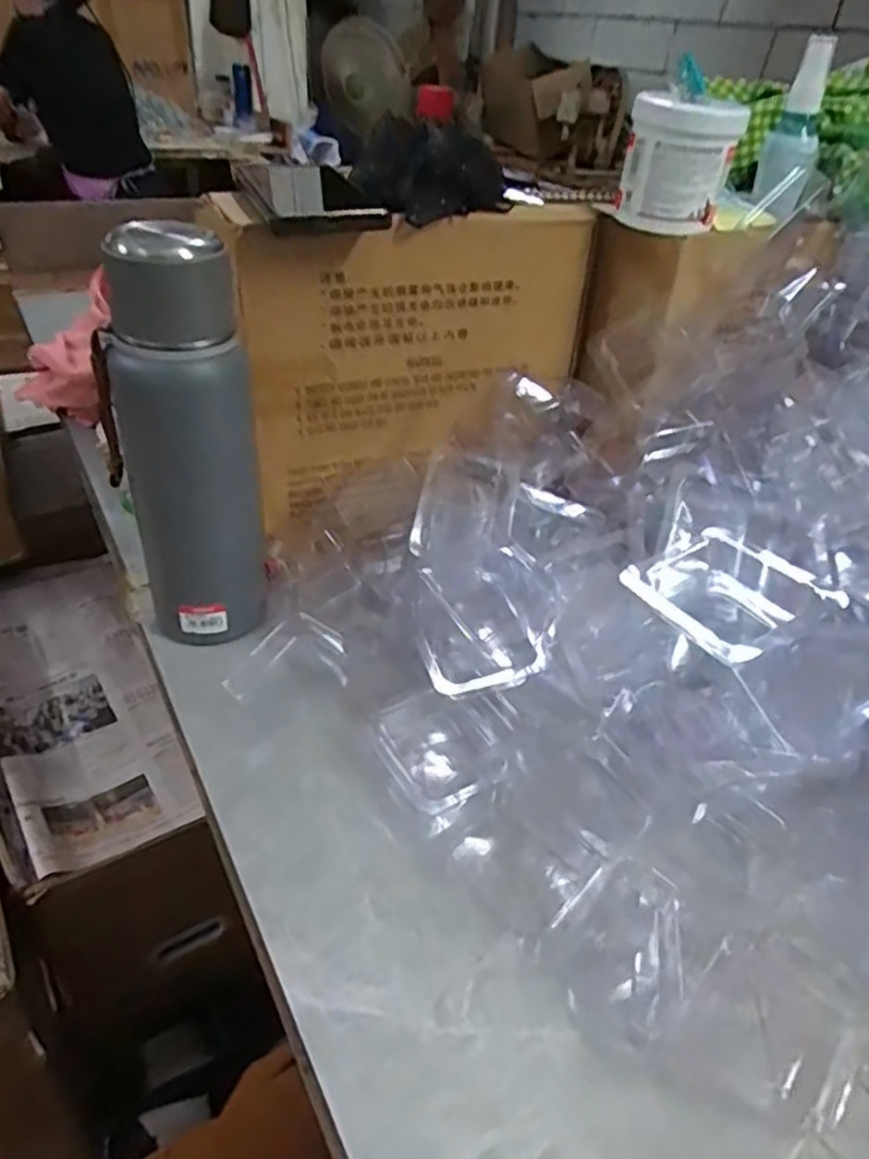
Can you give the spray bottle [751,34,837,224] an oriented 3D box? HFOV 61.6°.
[{"bbox_3d":[0.272,-0.333,0.550,0.036,0.120,0.043,15,17,11],"label":"spray bottle"}]

